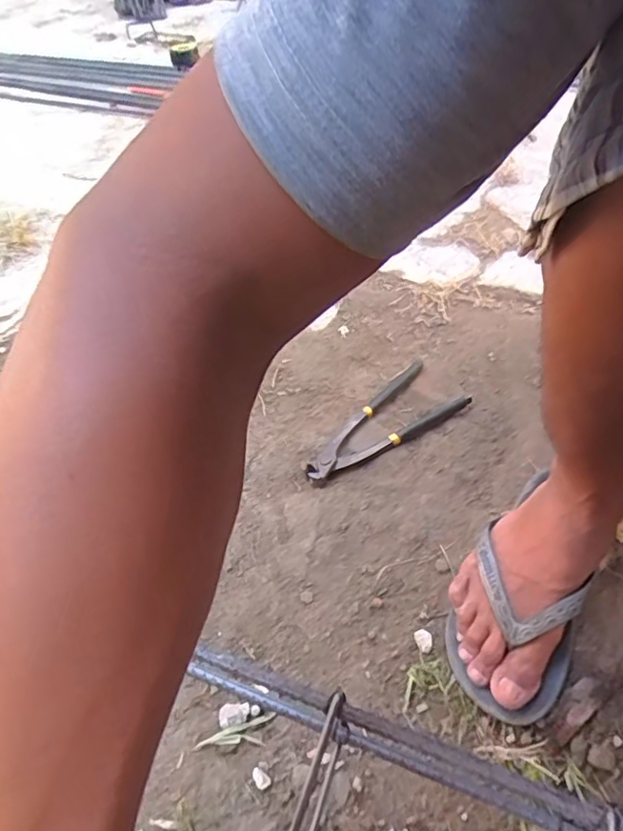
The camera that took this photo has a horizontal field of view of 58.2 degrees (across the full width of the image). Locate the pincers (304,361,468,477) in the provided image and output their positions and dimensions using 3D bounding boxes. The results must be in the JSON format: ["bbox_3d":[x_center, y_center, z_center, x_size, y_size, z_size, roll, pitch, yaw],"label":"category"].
[{"bbox_3d":[0.086,0.009,0.667,0.224,0.015,0.097,-35,58,-24],"label":"pincers"}]

